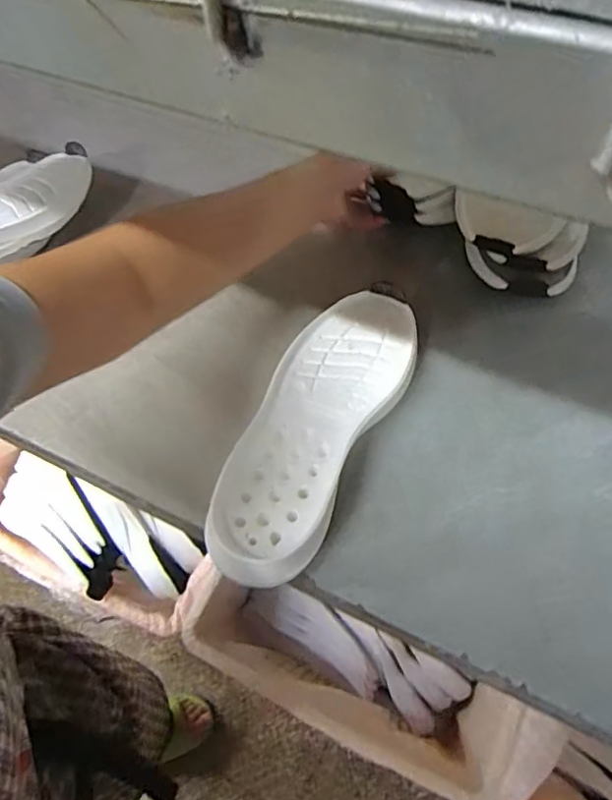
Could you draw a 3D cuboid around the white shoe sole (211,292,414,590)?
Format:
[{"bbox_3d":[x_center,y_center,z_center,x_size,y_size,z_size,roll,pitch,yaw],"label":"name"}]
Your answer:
[{"bbox_3d":[0.007,0.019,0.462,0.105,0.041,0.285,23,62,17],"label":"white shoe sole"}]

